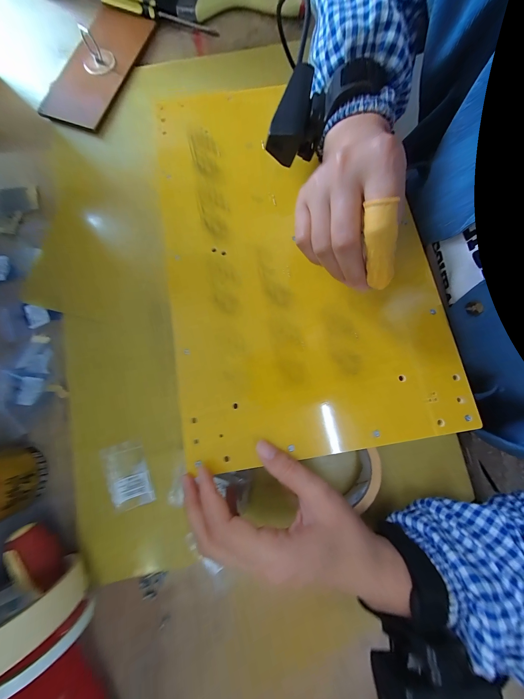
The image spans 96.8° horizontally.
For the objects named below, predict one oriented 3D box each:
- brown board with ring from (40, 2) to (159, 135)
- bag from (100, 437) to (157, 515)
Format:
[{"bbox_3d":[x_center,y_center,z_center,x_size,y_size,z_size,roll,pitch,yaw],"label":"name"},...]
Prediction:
[{"bbox_3d":[-0.213,-0.377,0.302,0.085,0.028,0.190,15,82,1],"label":"brown board with ring"},{"bbox_3d":[-0.136,0.126,0.235,0.039,0.004,0.063,-18,85,-14],"label":"bag"}]

